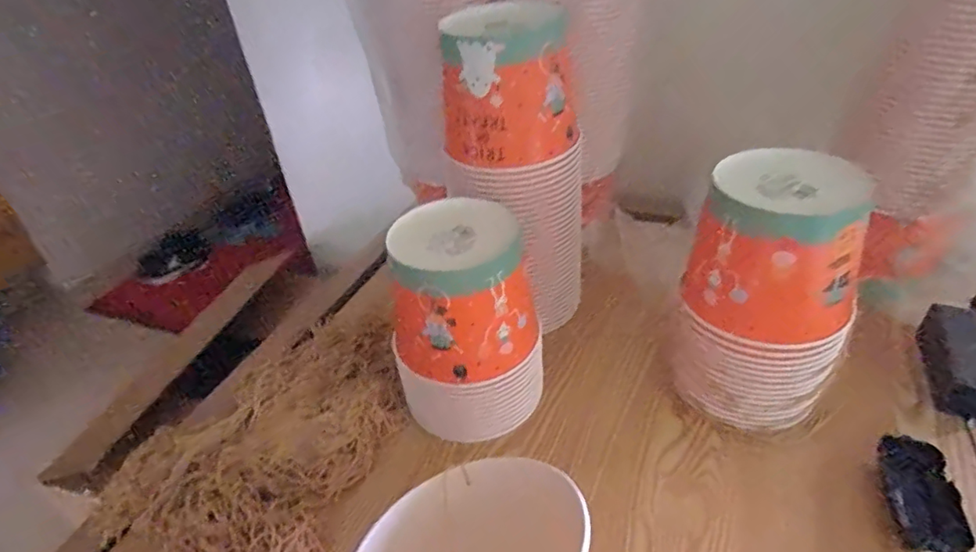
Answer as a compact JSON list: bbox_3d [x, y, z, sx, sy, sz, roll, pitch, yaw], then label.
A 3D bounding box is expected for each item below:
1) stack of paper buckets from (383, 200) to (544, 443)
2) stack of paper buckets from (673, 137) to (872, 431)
[{"bbox_3d":[-0.022,0.042,0.575,0.147,0.212,0.135,-4,37,0],"label":"stack of paper buckets"},{"bbox_3d":[0.274,0.021,0.541,0.154,0.242,0.125,19,43,28],"label":"stack of paper buckets"}]

